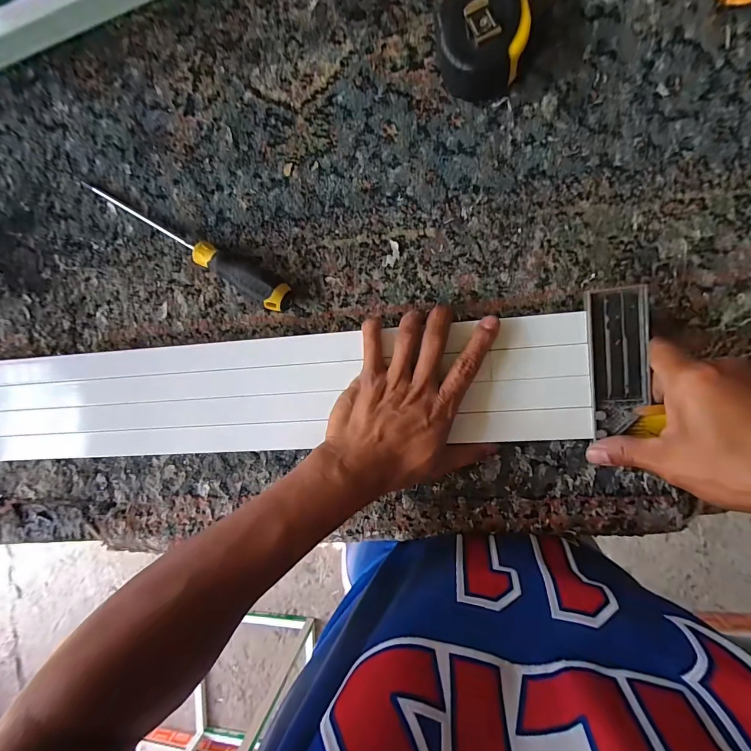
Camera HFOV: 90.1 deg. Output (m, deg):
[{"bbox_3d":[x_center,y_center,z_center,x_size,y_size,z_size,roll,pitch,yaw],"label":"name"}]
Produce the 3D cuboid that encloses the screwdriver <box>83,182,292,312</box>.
[{"bbox_3d":[-0.178,-0.126,0.350,0.234,0.030,0.024,31,97,6],"label":"screwdriver"}]

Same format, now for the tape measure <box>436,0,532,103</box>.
[{"bbox_3d":[0.085,-0.258,0.297,0.069,0.046,0.068,-12,91,6],"label":"tape measure"}]

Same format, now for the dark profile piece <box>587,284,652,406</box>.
[{"bbox_3d":[0.186,-0.022,0.286,0.040,0.005,0.089,-7,95,9],"label":"dark profile piece"}]

